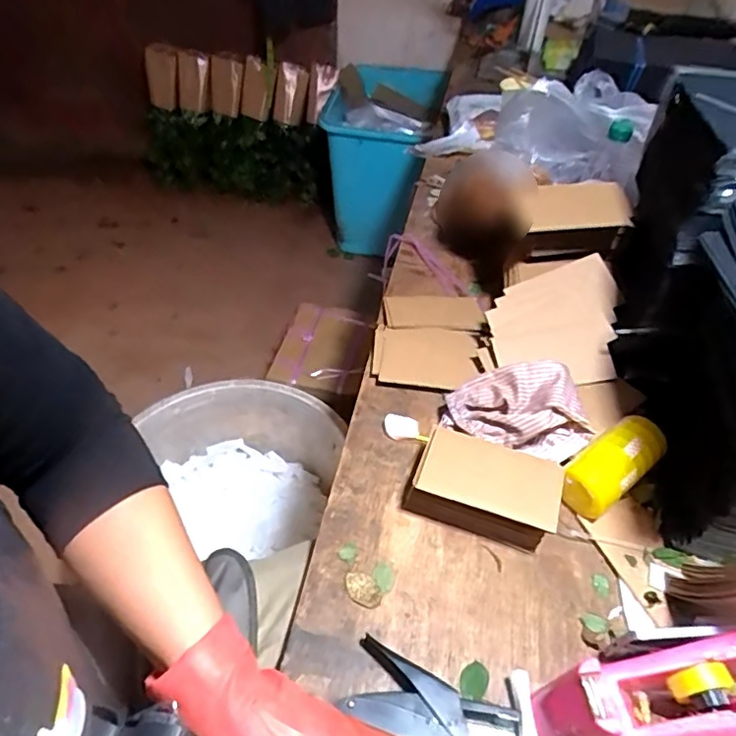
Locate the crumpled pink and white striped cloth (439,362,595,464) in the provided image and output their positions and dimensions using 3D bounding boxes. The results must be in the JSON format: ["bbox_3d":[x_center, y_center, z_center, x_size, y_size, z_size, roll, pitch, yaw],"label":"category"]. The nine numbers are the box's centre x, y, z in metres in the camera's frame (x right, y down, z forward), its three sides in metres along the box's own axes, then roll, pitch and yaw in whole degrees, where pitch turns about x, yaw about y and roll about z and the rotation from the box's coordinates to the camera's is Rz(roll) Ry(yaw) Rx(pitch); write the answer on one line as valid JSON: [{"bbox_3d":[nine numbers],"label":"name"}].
[{"bbox_3d":[0.174,0.048,0.650,0.151,0.068,0.094,6,46,3],"label":"crumpled pink and white striped cloth"}]

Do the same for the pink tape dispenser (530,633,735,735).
[{"bbox_3d":[0.237,0.256,0.435,0.209,0.107,0.079,-12,46,2],"label":"pink tape dispenser"}]

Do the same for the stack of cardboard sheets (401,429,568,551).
[{"bbox_3d":[0.124,0.124,0.601,0.142,0.063,0.094,17,47,13],"label":"stack of cardboard sheets"}]

